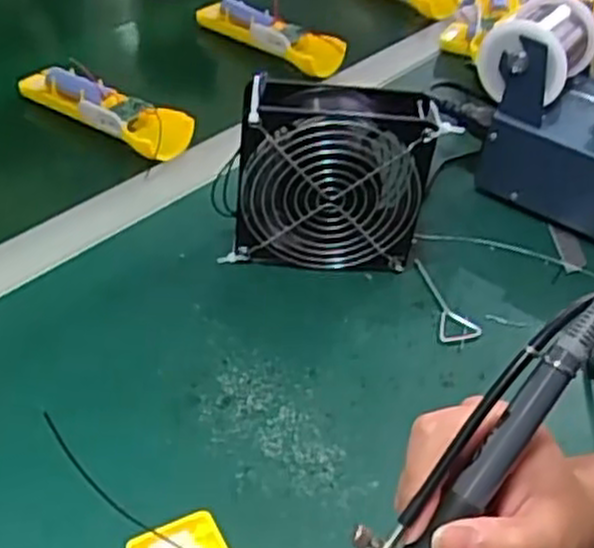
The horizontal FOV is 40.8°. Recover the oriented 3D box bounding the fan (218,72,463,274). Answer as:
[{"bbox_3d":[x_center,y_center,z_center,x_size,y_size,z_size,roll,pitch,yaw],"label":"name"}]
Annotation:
[{"bbox_3d":[0.023,-0.062,0.530,0.127,0.120,0.046,5,42,0],"label":"fan"}]

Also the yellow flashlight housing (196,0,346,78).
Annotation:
[{"bbox_3d":[-0.031,-0.235,0.788,0.159,0.038,0.034,25,45,21],"label":"yellow flashlight housing"}]

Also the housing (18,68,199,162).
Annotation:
[{"bbox_3d":[-0.163,-0.142,0.668,0.170,0.026,0.042,28,46,23],"label":"housing"}]

